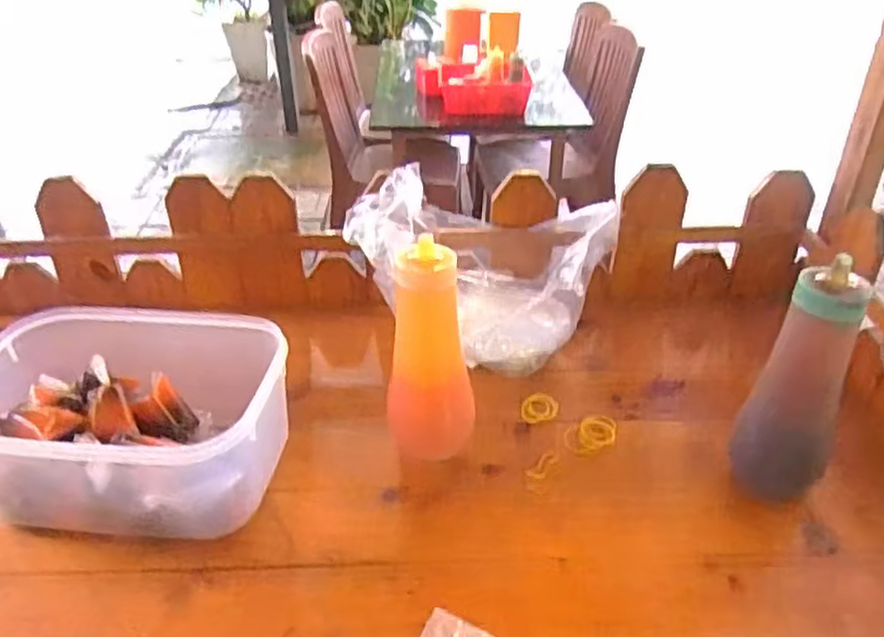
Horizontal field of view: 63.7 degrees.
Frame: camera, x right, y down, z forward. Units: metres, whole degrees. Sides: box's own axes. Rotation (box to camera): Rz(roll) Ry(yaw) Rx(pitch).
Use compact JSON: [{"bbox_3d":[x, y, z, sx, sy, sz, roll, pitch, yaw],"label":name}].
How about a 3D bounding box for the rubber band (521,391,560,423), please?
[{"bbox_3d":[0.085,0.079,0.628,0.036,0.004,0.028,-27,54,-24],"label":"rubber band"}]

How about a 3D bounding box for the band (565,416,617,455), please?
[{"bbox_3d":[0.125,0.098,0.598,0.042,0.011,0.039,2,33,4],"label":"band"}]

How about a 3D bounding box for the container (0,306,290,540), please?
[{"bbox_3d":[-0.236,0.077,0.556,0.230,0.106,0.170,3,33,6],"label":"container"}]

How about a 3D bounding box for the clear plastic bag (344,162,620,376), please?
[{"bbox_3d":[0.040,-0.056,0.674,0.234,0.159,0.144,5,33,9],"label":"clear plastic bag"}]

